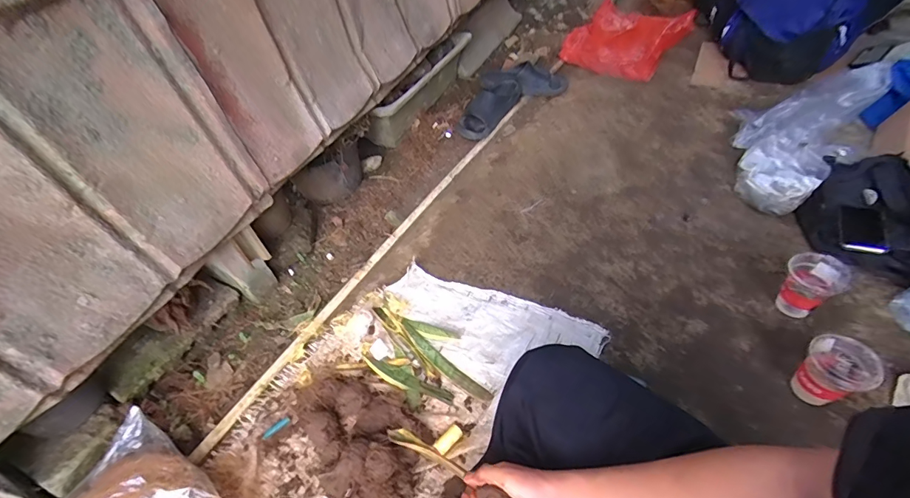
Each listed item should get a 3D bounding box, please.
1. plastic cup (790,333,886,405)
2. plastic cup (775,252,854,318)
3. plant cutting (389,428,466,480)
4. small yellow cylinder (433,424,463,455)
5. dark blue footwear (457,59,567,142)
[{"bbox_3d":[0.616,0.208,0.702,0.082,0.122,0.089,-4,47,4],"label":"plastic cup"},{"bbox_3d":[0.672,0.074,0.815,0.086,0.111,0.088,-4,47,4],"label":"plastic cup"},{"bbox_3d":[-0.040,0.275,0.583,0.132,0.013,0.022,11,48,36],"label":"plant cutting"},{"bbox_3d":[-0.011,0.333,0.743,0.052,0.022,0.026,-35,52,-24],"label":"small yellow cylinder"},{"bbox_3d":[0.187,-0.532,1.472,0.502,0.101,0.184,-35,53,-22],"label":"dark blue footwear"}]

